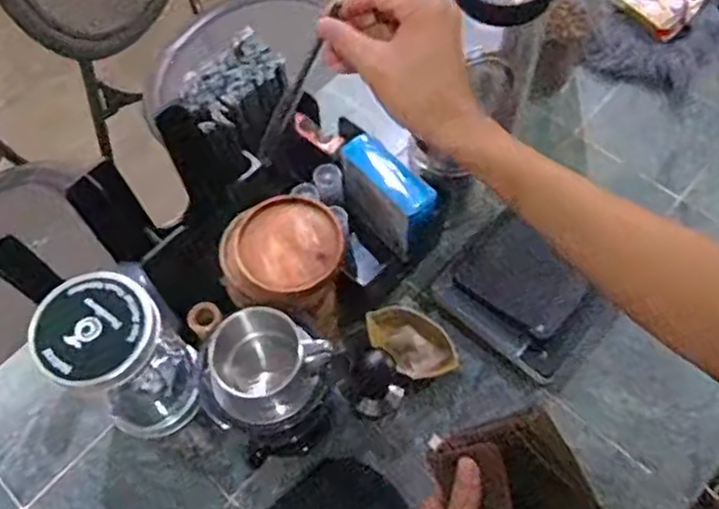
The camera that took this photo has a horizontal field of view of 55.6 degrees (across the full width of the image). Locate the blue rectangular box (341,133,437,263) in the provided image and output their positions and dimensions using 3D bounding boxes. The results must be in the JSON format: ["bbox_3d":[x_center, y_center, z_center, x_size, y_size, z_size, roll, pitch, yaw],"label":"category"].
[{"bbox_3d":[0.028,-0.064,0.753,0.052,0.092,0.119,-42,69,-17],"label":"blue rectangular box"}]

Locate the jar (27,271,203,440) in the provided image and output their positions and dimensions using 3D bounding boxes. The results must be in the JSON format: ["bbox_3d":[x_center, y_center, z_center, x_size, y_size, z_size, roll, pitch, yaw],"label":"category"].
[{"bbox_3d":[-0.187,0.086,0.559,0.081,0.154,0.095,-32,67,-13],"label":"jar"}]

